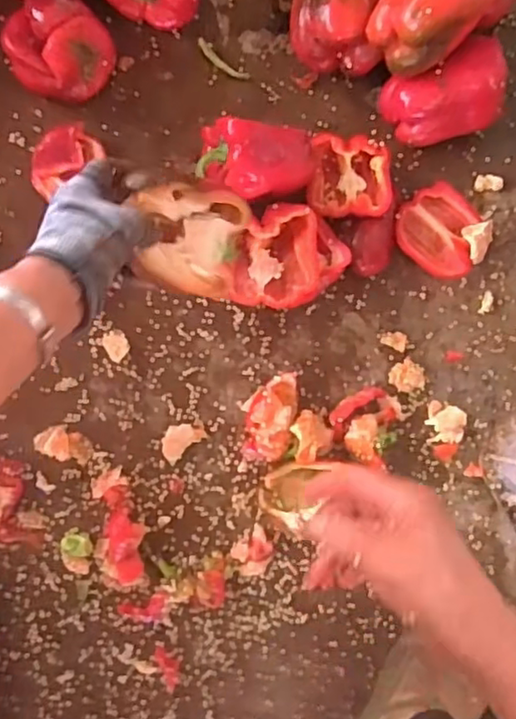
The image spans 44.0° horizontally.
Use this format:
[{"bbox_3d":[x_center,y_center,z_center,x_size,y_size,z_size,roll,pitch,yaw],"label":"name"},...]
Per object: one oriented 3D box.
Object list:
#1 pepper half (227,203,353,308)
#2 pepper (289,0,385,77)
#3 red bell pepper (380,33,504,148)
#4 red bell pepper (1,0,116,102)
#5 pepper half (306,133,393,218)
[{"bbox_3d":[0.020,-0.095,0.605,0.112,0.054,0.097,-31,91,-4],"label":"pepper half"},{"bbox_3d":[0.076,-0.344,0.610,0.085,0.080,0.120,6,88,-4],"label":"pepper"},{"bbox_3d":[0.180,-0.250,0.616,0.102,0.078,0.071,-22,90,-4],"label":"red bell pepper"},{"bbox_3d":[-0.187,-0.286,0.592,0.090,0.065,0.082,34,87,-2],"label":"red bell pepper"},{"bbox_3d":[0.087,-0.177,0.624,0.078,0.038,0.080,0,88,-4],"label":"pepper half"}]

